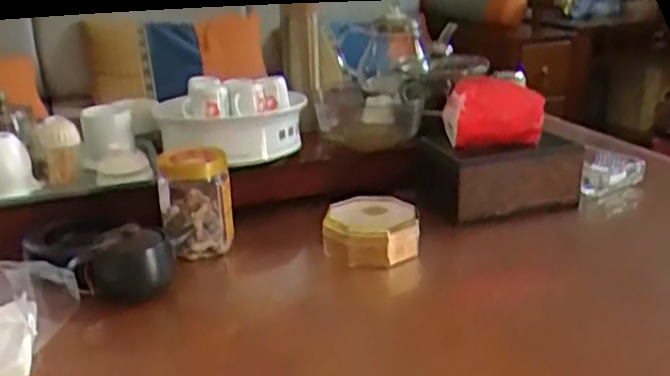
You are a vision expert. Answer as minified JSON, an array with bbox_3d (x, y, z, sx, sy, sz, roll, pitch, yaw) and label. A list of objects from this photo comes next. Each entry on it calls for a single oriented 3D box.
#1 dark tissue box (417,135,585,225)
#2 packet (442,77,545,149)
[{"bbox_3d":[0.243,-0.016,1.063,0.216,0.100,0.106,-7,21,-12],"label":"dark tissue box"},{"bbox_3d":[0.228,-0.114,1.057,0.140,0.095,0.065,-9,22,-18],"label":"packet"}]

